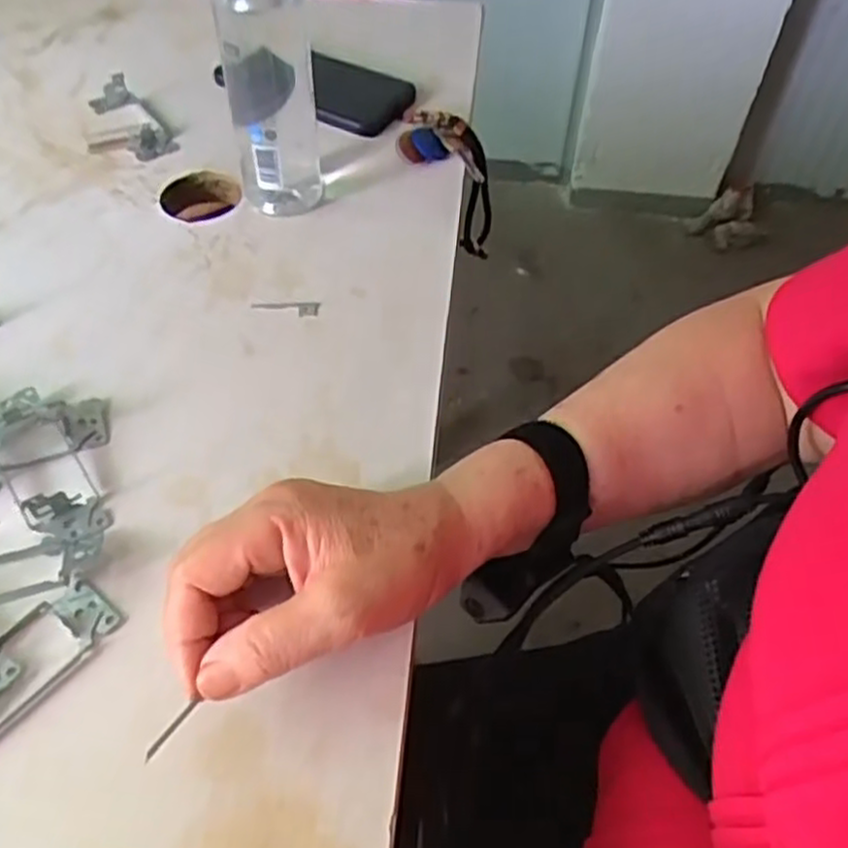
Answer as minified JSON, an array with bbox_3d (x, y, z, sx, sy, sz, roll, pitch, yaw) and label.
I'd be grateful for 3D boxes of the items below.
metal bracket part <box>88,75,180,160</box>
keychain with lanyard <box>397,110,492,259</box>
[{"bbox_3d":[-0.240,-0.246,0.603,0.062,0.024,0.100,-18,55,-15],"label":"metal bracket part"},{"bbox_3d":[0.027,-0.193,0.621,0.062,0.129,0.087,-10,50,18],"label":"keychain with lanyard"}]

